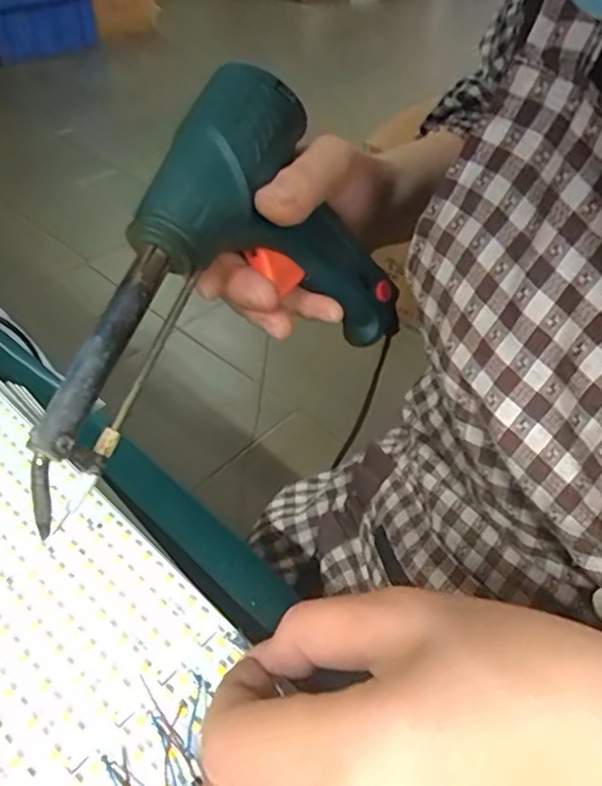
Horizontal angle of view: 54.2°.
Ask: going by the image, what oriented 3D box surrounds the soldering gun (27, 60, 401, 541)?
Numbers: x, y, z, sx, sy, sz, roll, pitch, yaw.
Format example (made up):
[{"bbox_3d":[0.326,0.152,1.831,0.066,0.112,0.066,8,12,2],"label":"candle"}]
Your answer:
[{"bbox_3d":[-0.038,-0.056,0.244,0.040,0.131,0.200,17,35,41],"label":"soldering gun"}]

